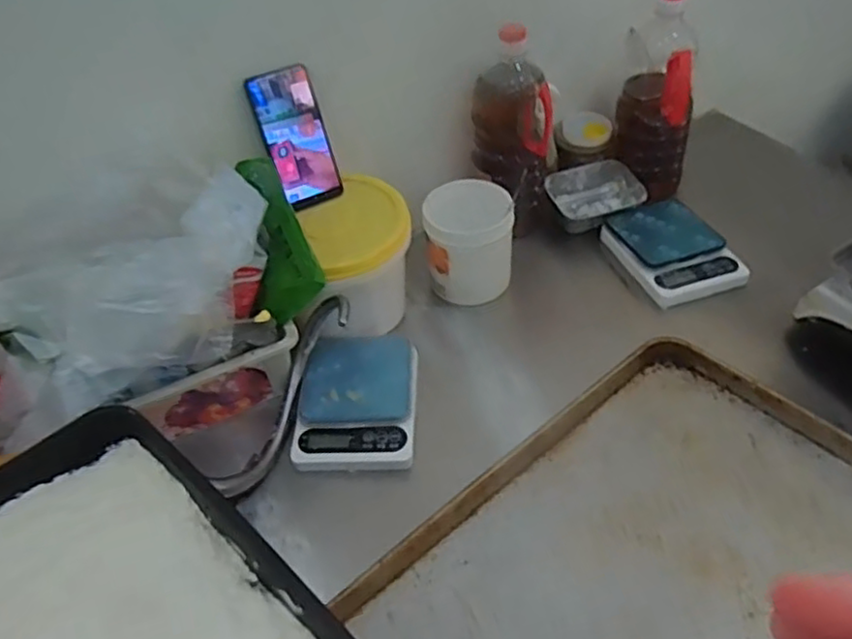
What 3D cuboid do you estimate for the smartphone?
[{"bbox_3d":[-0.153,-0.214,0.812,0.072,0.157,0.013,-24,22,-18],"label":"smartphone"}]

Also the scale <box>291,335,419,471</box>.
[{"bbox_3d":[-0.079,0.089,0.798,0.130,0.031,0.185,-2,45,4],"label":"scale"}]

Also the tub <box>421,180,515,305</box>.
[{"bbox_3d":[0.056,-0.100,0.890,0.110,0.124,0.102,-3,45,3],"label":"tub"}]

